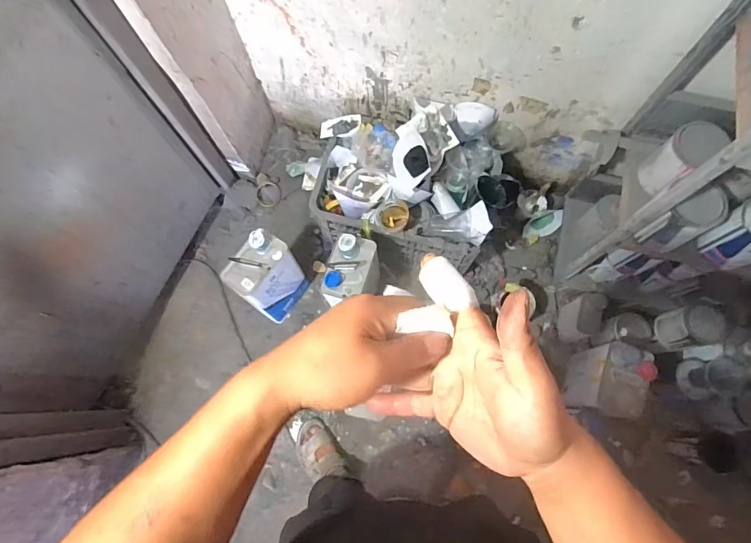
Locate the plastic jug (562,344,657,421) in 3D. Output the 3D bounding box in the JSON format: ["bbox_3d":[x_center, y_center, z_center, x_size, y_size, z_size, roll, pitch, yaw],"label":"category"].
[{"bbox_3d":[0.622,0.297,1.129,0.116,0.244,0.160,14,74,6],"label":"plastic jug"}]

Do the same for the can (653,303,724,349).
[{"bbox_3d":[0.842,0.147,1.142,0.093,0.138,0.097,0,73,1],"label":"can"}]

